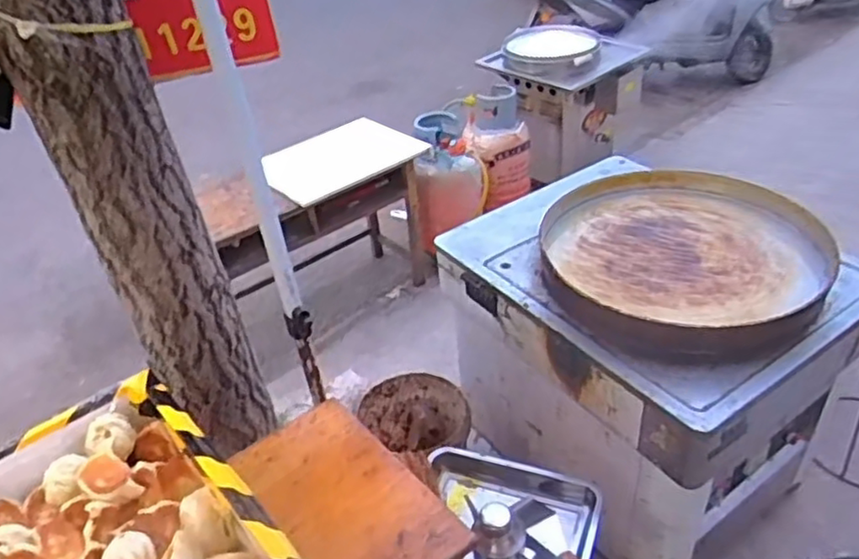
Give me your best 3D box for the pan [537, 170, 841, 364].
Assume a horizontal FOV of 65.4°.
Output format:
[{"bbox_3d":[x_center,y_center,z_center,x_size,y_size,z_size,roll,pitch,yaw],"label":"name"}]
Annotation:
[{"bbox_3d":[0.510,-0.060,1.358,0.547,0.079,0.573,-3,37,2],"label":"pan"}]

